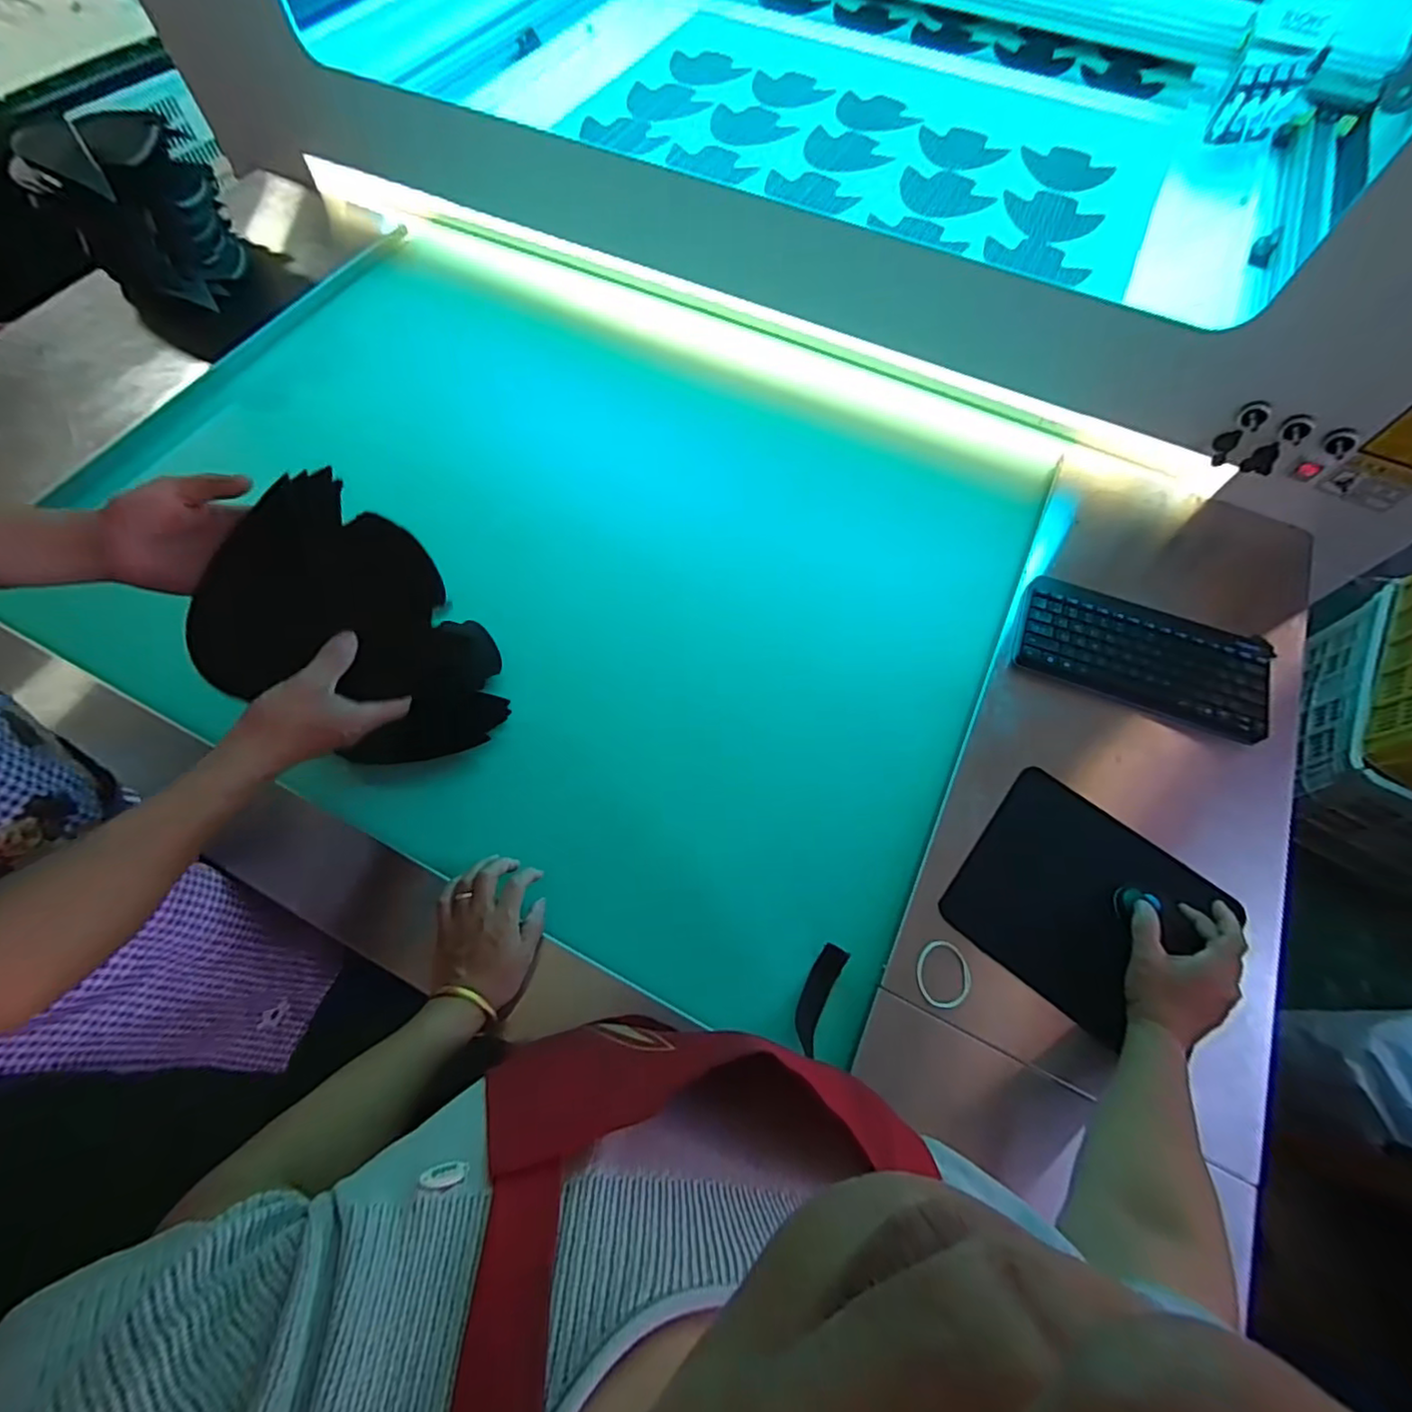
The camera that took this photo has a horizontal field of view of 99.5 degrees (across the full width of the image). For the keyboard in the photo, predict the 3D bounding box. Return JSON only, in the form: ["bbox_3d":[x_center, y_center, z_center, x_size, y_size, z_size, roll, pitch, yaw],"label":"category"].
[{"bbox_3d":[0.521,-0.064,0.717,0.278,0.020,0.147,20,67,6],"label":"keyboard"}]

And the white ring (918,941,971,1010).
[{"bbox_3d":[0.232,0.261,0.581,0.051,0.011,0.060,26,64,15],"label":"white ring"}]

